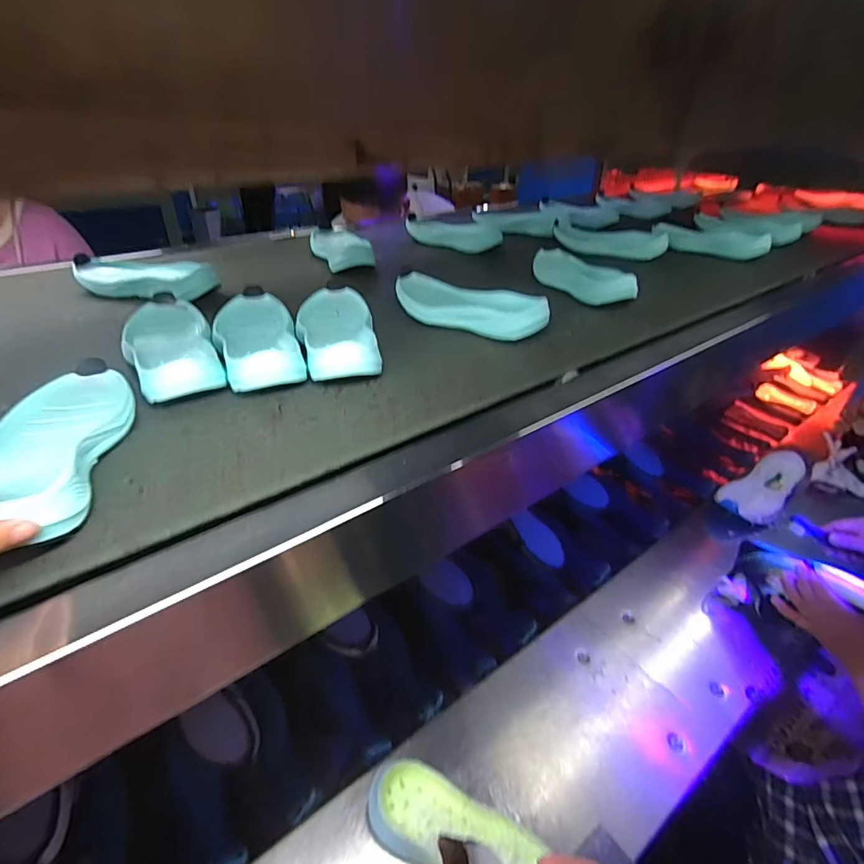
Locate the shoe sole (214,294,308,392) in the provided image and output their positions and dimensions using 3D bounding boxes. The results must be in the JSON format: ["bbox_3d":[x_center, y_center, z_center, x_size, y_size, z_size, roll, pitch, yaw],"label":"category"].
[{"bbox_3d":[-0.190,-0.099,0.529,0.083,0.035,0.196,-10,36,-16],"label":"shoe sole"}]

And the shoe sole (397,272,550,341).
[{"bbox_3d":[0.037,-0.157,0.611,0.205,0.043,0.075,26,42,31],"label":"shoe sole"}]

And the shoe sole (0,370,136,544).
[{"bbox_3d":[-0.276,0.009,0.356,0.085,0.044,0.207,-13,33,-19],"label":"shoe sole"}]

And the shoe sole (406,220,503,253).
[{"bbox_3d":[0.045,-0.398,0.977,0.200,0.034,0.079,18,42,26],"label":"shoe sole"}]

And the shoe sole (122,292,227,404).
[{"bbox_3d":[-0.273,-0.090,0.509,0.081,0.040,0.203,-16,38,-23],"label":"shoe sole"}]

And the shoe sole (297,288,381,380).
[{"bbox_3d":[-0.107,-0.117,0.549,0.082,0.044,0.201,-6,35,-10],"label":"shoe sole"}]

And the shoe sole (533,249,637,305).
[{"bbox_3d":[0.214,-0.240,0.743,0.079,0.038,0.206,-11,37,-17],"label":"shoe sole"}]

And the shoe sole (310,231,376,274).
[{"bbox_3d":[-0.165,-0.325,0.853,0.087,0.039,0.192,-11,36,-16],"label":"shoe sole"}]

